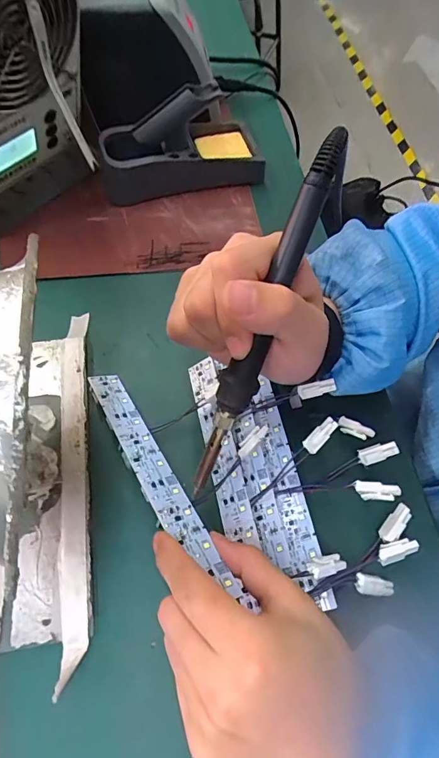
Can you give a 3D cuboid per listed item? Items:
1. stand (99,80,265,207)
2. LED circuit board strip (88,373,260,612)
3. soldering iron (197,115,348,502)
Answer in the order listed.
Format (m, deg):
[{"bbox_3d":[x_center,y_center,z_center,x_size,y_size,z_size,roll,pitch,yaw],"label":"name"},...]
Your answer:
[{"bbox_3d":[-0.039,-0.241,0.434,0.166,0.082,0.081,-14,62,-8],"label":"stand"},{"bbox_3d":[-0.043,0.059,0.277,0.024,0.004,0.191,-11,45,-32],"label":"LED circuit board strip"},{"bbox_3d":[0.021,-0.024,0.215,0.020,0.192,0.019,25,20,13],"label":"soldering iron"}]

